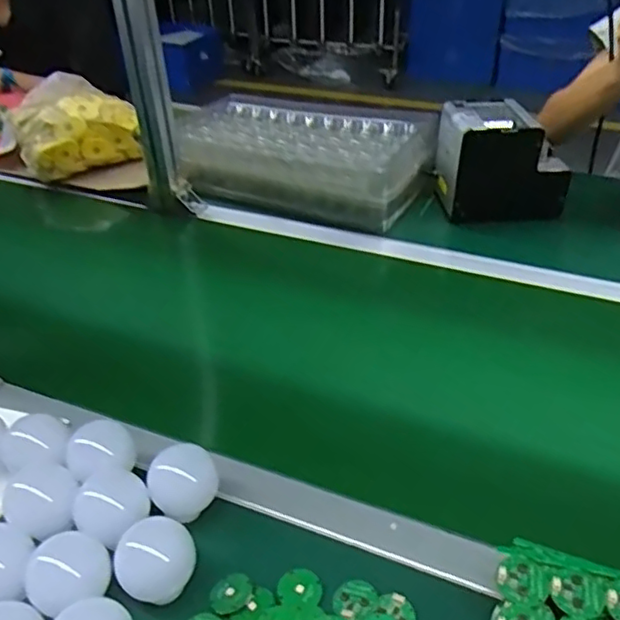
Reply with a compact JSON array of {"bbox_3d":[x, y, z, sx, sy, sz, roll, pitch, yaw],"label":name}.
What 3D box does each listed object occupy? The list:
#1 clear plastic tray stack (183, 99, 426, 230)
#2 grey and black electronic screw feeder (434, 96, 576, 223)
[{"bbox_3d":[-0.017,-0.268,1.067,0.434,0.097,0.287,11,40,17],"label":"clear plastic tray stack"},{"bbox_3d":[0.289,-0.221,0.941,0.176,0.146,0.114,-1,38,2],"label":"grey and black electronic screw feeder"}]

